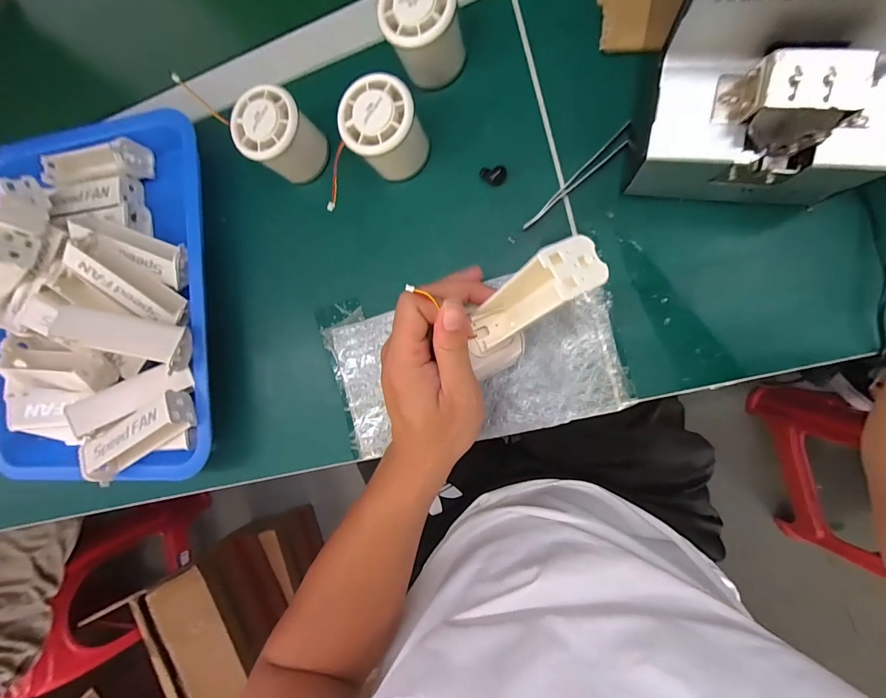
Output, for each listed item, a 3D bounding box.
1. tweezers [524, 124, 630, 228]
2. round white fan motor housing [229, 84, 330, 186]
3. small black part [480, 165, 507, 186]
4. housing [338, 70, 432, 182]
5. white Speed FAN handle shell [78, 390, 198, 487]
[{"bbox_3d":[0.104,-0.129,0.320,0.102,0.013,0.011,-43,82,10],"label":"tweezers"},{"bbox_3d":[-0.137,-0.177,0.350,0.052,0.057,0.058,39,98,10],"label":"round white fan motor housing"},{"bbox_3d":[0.041,-0.140,0.337,0.021,0.010,0.012,0,90,13],"label":"small black part"},{"bbox_3d":[-0.046,-0.171,0.327,0.056,0.055,0.054,0,90,13],"label":"housing"},{"bbox_3d":[-0.269,0.077,0.370,0.104,0.028,0.037,-33,83,11],"label":"white Speed FAN handle shell"}]

